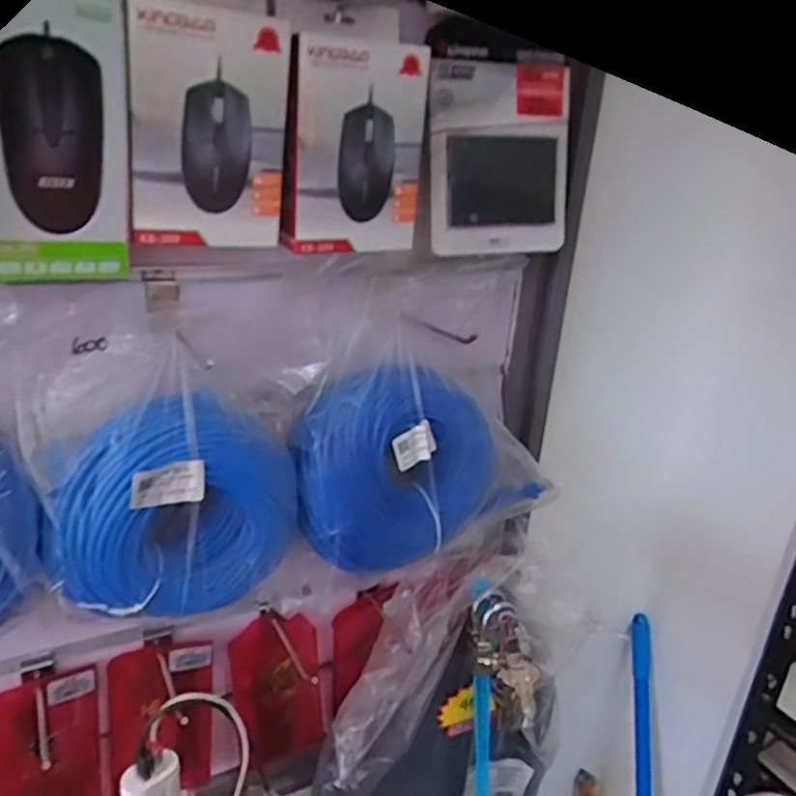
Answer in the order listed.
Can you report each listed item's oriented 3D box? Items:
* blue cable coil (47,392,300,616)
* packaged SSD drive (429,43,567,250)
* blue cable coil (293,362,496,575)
[{"bbox_3d":[-0.153,0.076,0.489,0.174,0.154,0.046,-13,28,-39],"label":"blue cable coil"},{"bbox_3d":[0.083,-0.187,0.545,0.121,0.149,0.028,-6,26,-14],"label":"packaged SSD drive"},{"bbox_3d":[0.001,0.056,0.582,0.181,0.161,0.051,-10,25,-33],"label":"blue cable coil"}]

